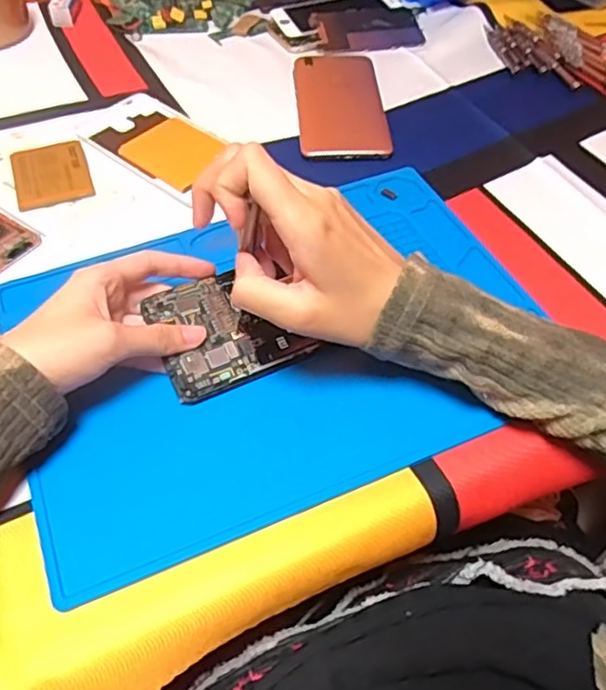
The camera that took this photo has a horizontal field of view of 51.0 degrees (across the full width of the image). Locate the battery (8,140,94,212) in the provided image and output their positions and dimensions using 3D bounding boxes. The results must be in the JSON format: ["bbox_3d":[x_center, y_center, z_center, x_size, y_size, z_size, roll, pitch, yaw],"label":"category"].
[{"bbox_3d":[-0.193,-0.131,0.488,0.055,0.009,0.066,-18,55,-13],"label":"battery"}]

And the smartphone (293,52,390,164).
[{"bbox_3d":[0.032,-0.212,0.555,0.075,0.006,0.158,-3,53,-2],"label":"smartphone"}]

